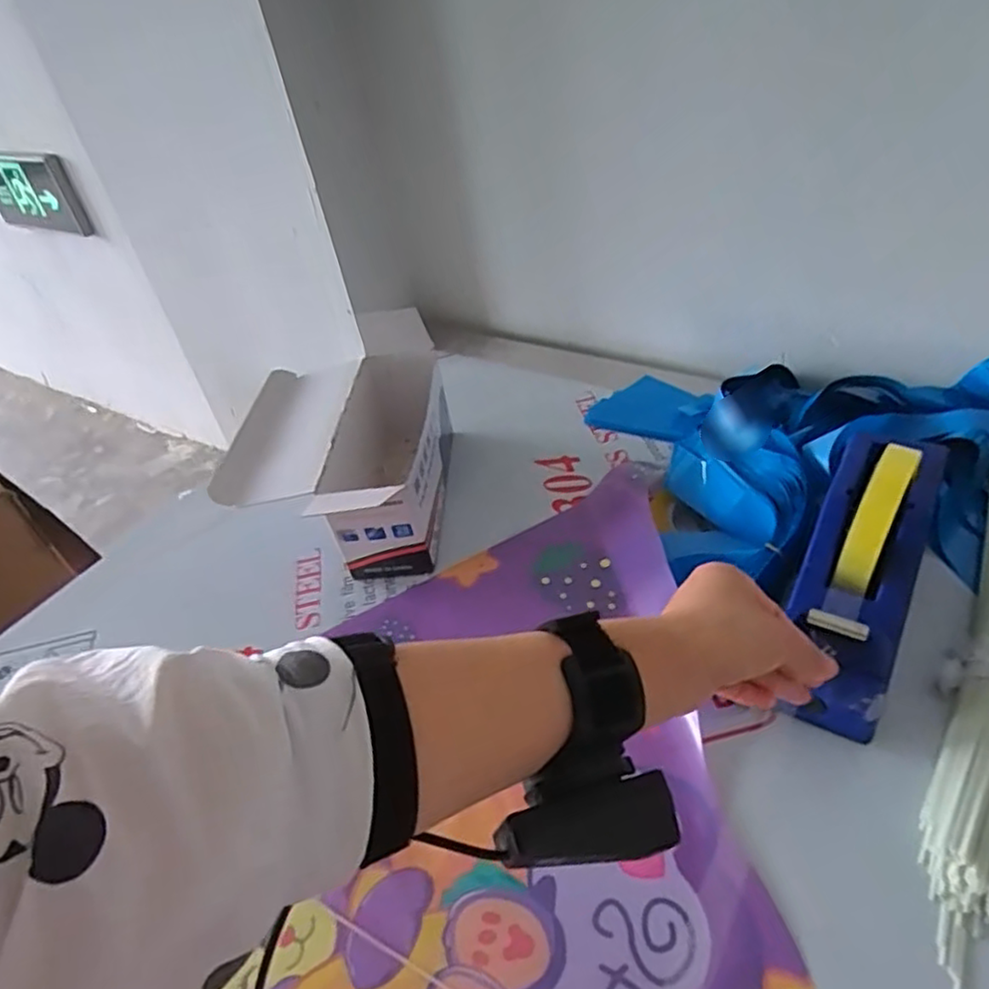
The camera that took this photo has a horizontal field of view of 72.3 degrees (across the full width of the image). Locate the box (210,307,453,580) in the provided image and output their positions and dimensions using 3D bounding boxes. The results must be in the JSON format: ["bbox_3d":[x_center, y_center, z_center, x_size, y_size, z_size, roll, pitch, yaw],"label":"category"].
[{"bbox_3d":[-0.139,-0.037,0.628,0.171,0.131,0.254,-5,41,7],"label":"box"}]

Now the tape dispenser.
[{"bbox_3d":[0.229,0.051,0.431,0.073,0.077,0.184,15,71,22],"label":"tape dispenser"}]

